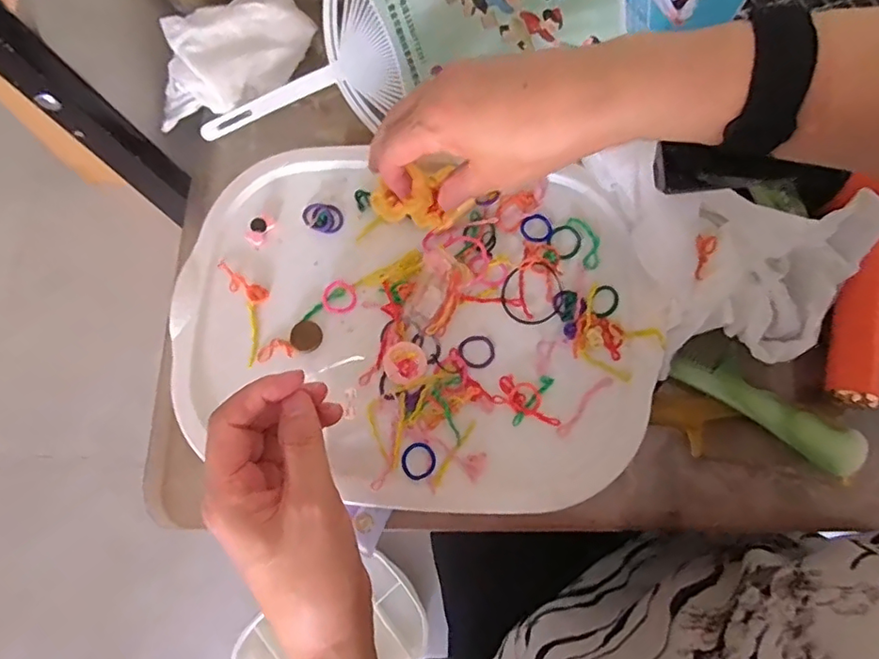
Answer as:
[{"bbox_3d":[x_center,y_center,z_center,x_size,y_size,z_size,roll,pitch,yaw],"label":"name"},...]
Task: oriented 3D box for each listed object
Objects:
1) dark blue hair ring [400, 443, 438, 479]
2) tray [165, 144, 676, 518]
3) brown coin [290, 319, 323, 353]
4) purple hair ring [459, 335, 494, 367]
[{"bbox_3d":[-0.013,0.082,0.351,0.021,0.004,0.022,0,74,-1],"label":"dark blue hair ring"},{"bbox_3d":[-0.015,-0.006,0.370,0.320,0.024,0.226,10,74,2],"label":"tray"},{"bbox_3d":[-0.089,0.004,0.373,0.020,0.004,0.021,0,74,-1],"label":"brown coin"},{"bbox_3d":[0.025,0.014,0.369,0.023,0.004,0.021,0,74,-1],"label":"purple hair ring"}]

